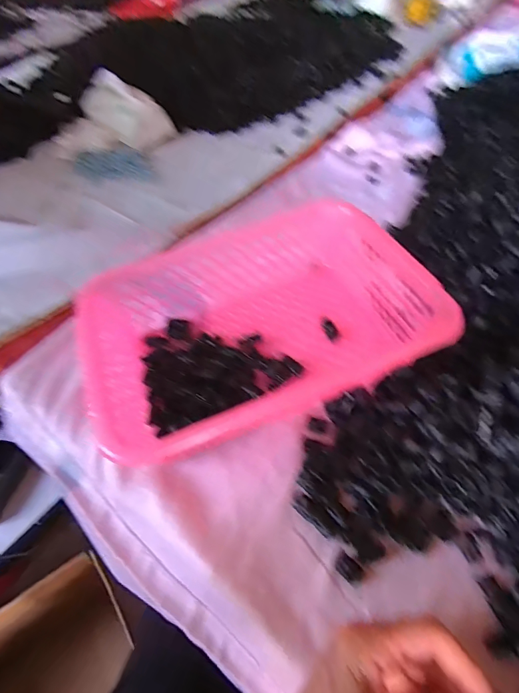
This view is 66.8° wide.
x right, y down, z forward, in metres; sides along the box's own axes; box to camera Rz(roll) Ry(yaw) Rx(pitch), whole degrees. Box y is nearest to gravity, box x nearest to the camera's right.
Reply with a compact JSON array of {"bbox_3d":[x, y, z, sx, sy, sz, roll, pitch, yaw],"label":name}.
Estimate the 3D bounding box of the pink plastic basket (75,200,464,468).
[{"bbox_3d":[-0.002,-0.029,0.385,0.316,0.068,0.224,-17,51,-8],"label":"pink plastic basket"}]

